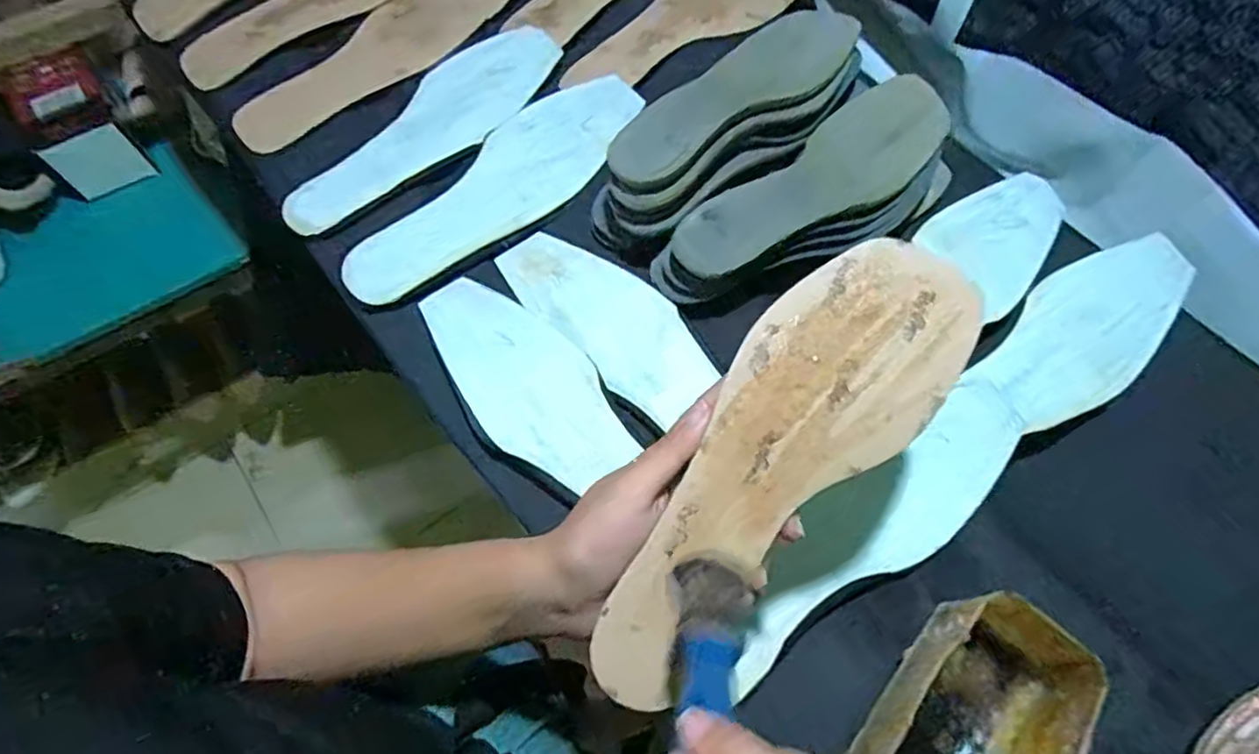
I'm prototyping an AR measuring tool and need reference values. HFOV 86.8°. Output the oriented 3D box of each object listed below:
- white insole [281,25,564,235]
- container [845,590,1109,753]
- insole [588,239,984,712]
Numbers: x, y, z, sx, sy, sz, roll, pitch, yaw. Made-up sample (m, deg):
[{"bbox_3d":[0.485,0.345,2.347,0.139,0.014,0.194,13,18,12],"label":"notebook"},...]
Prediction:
[{"bbox_3d":[-0.158,-0.208,0.544,0.083,0.006,0.273,35,71,14],"label":"white insole"},{"bbox_3d":[0.173,0.178,0.344,0.079,0.055,0.125,37,71,15],"label":"container"},{"bbox_3d":[0.064,0.037,0.296,0.077,0.015,0.235,39,86,16],"label":"insole"}]

